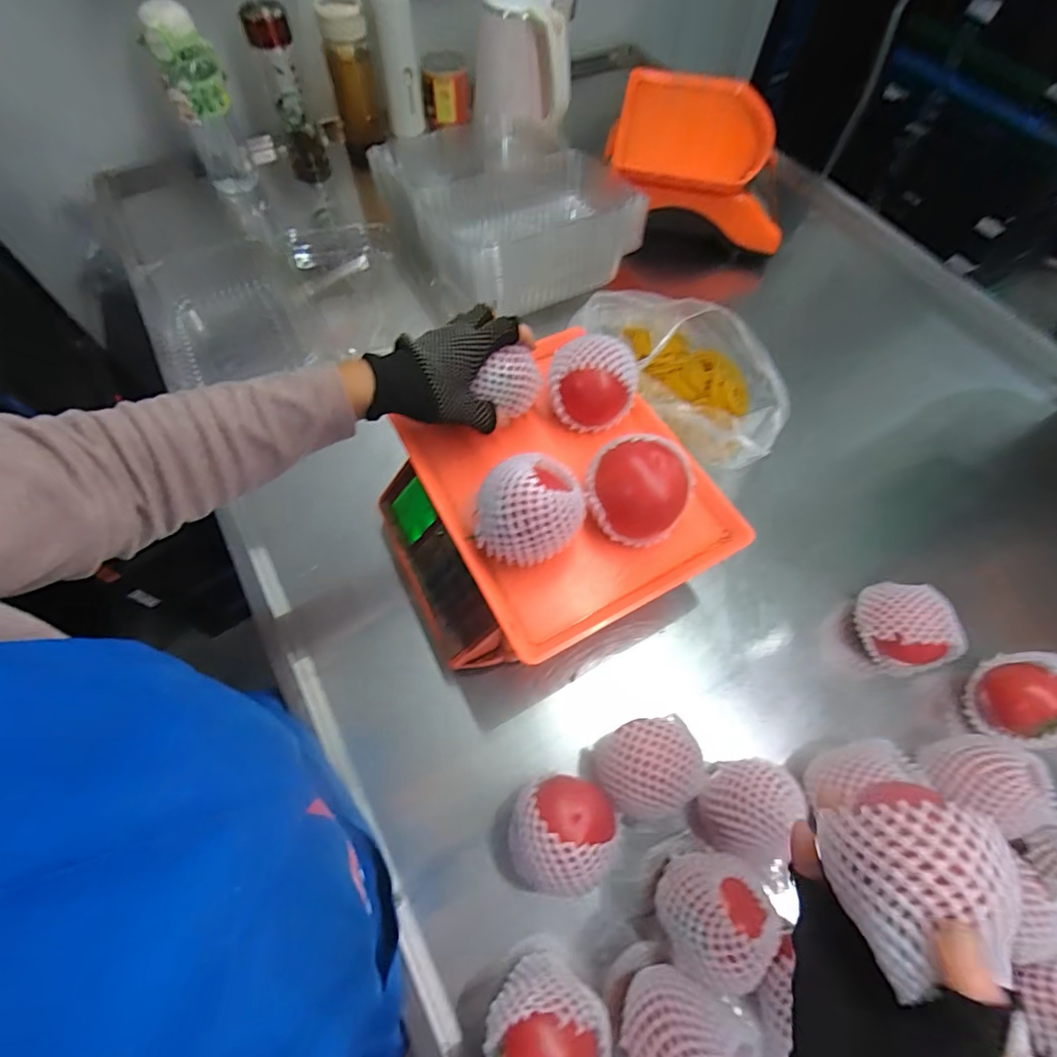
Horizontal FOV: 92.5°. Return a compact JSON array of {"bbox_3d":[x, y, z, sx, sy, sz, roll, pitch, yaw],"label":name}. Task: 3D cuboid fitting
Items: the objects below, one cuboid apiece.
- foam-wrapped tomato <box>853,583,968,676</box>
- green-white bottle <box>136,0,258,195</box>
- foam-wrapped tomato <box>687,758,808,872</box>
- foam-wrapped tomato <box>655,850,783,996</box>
[{"bbox_3d":[0.372,0.101,0.516,0.071,0.082,0.092,-14,64,-9],"label":"foam-wrapped tomato"},{"bbox_3d":[-0.495,-0.647,0.778,0.091,0.229,0.071,-23,66,-13],"label":"green-white bottle"},{"bbox_3d":[0.179,0.231,0.420,0.066,0.063,0.077,27,66,12],"label":"foam-wrapped tomato"},{"bbox_3d":[0.145,0.299,0.386,0.079,0.071,0.088,-7,64,-5],"label":"foam-wrapped tomato"}]

